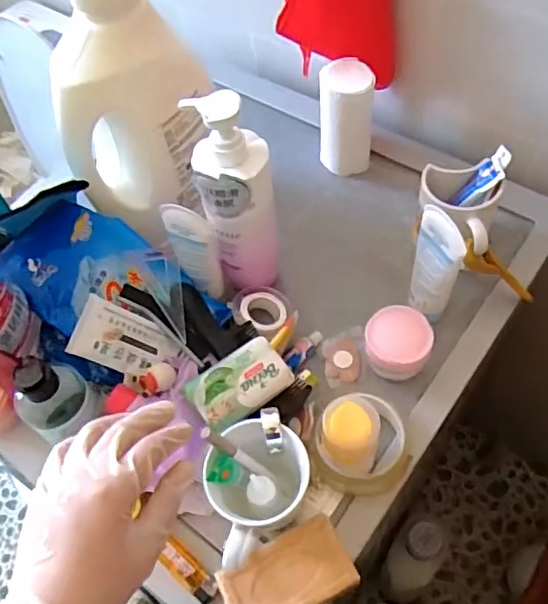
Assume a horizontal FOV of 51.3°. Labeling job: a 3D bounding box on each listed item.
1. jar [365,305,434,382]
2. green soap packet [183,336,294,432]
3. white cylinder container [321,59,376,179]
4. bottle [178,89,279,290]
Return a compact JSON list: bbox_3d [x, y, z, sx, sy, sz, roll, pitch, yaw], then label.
[{"bbox_3d":[0.122,0.043,0.568,0.061,0.058,0.056,-3,59,5],"label":"jar"},{"bbox_3d":[-0.031,0.072,0.514,0.088,0.018,0.053,-37,62,-15],"label":"green soap packet"},{"bbox_3d":[0.088,-0.224,0.705,0.064,0.134,0.063,-3,59,5],"label":"white cylinder container"},{"bbox_3d":[-0.032,-0.092,0.565,0.069,0.240,0.064,-13,59,-1],"label":"bottle"}]

